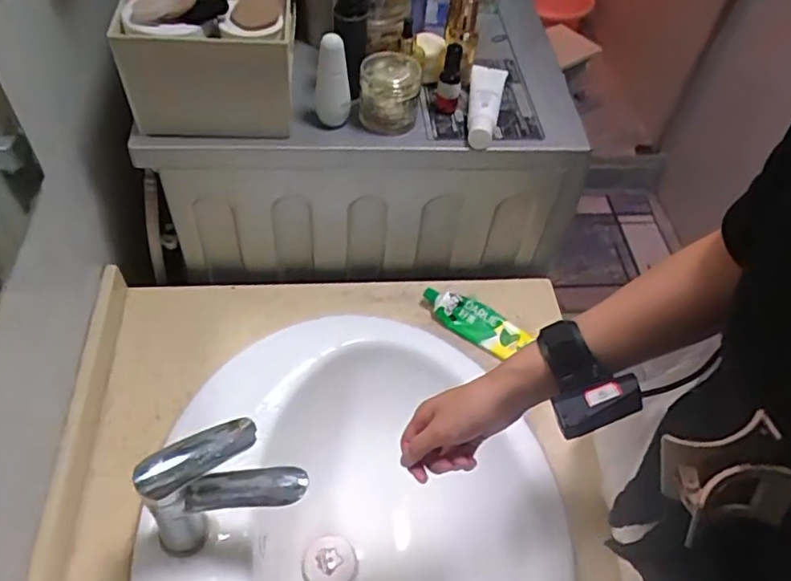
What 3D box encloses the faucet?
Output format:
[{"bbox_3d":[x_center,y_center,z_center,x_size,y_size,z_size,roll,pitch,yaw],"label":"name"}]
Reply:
[{"bbox_3d":[-0.158,0.200,0.600,0.140,0.179,0.062,-7,53,-11],"label":"faucet"}]

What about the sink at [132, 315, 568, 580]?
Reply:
[{"bbox_3d":[-0.043,0.299,0.721,0.447,0.201,0.543,-6,53,-10],"label":"sink"}]

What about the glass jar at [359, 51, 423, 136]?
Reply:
[{"bbox_3d":[-0.007,-0.244,0.756,0.071,0.071,0.072,3,52,-3],"label":"glass jar"}]

